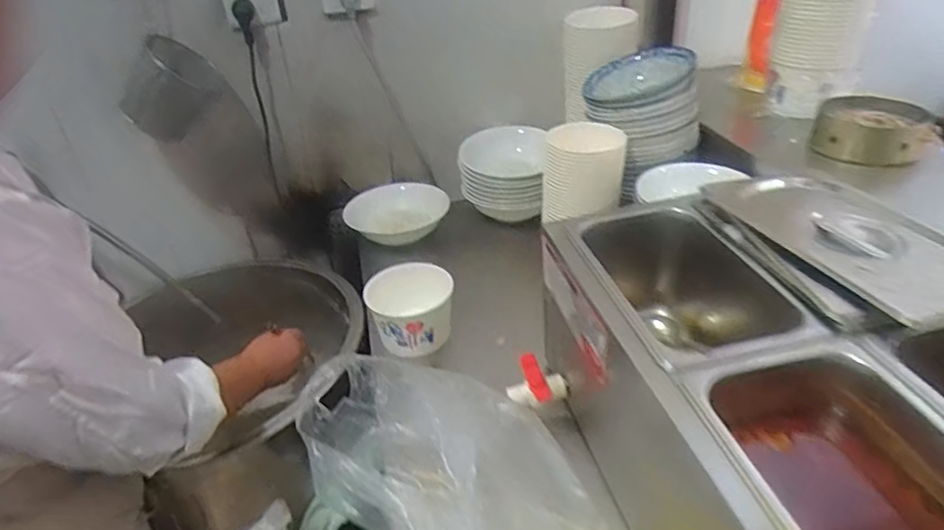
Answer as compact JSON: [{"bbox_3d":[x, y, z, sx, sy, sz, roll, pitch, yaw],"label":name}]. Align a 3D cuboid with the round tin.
[{"bbox_3d":[0.584,-0.199,0.871,0.149,0.053,0.149,-4,33,3],"label":"round tin"}]

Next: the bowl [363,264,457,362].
[{"bbox_3d":[-0.087,0.065,0.888,0.123,0.097,0.116,-4,33,3],"label":"bowl"}]

